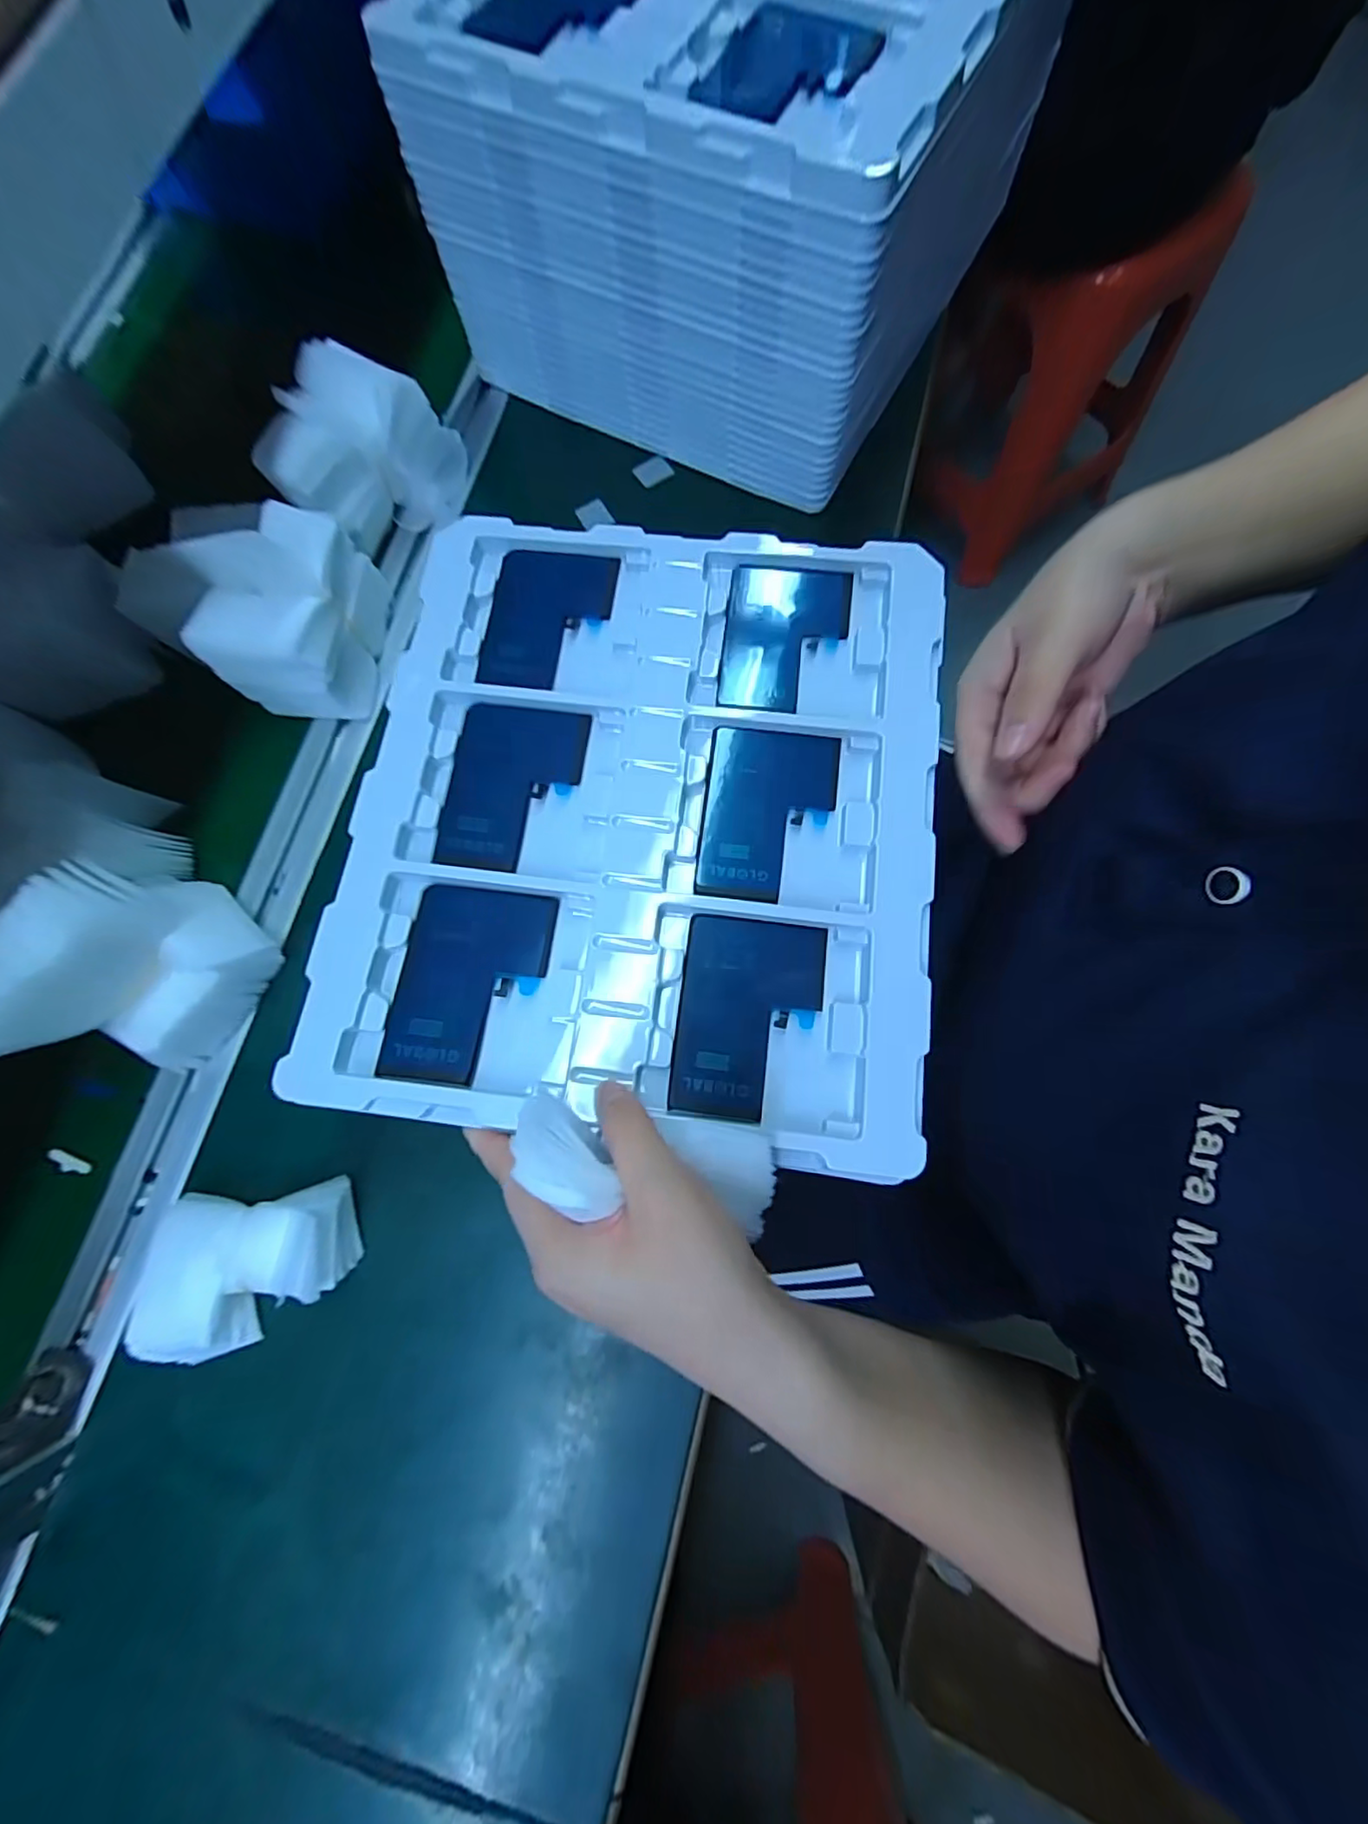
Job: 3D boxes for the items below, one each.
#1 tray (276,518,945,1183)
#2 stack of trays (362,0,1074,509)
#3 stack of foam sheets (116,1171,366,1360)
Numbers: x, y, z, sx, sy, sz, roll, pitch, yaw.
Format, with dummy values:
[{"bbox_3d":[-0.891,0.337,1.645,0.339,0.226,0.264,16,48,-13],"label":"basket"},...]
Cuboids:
[{"bbox_3d":[-0.017,-0.055,0.295,0.273,0.020,0.310,7,78,2],"label":"tray"},{"bbox_3d":[0.040,-0.478,0.366,0.284,0.161,0.307,28,76,7],"label":"stack of trays"},{"bbox_3d":[-0.220,0.182,0.302,0.100,0.026,0.074,-5,76,3],"label":"stack of foam sheets"}]

